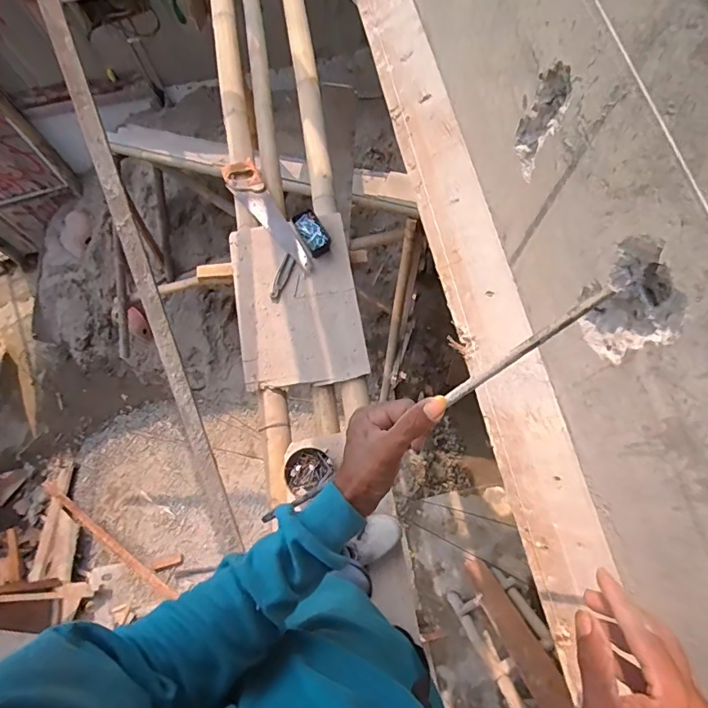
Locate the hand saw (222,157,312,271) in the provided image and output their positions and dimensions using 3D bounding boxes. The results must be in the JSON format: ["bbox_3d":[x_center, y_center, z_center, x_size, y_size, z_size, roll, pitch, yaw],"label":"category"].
[{"bbox_3d":[-0.293,-0.459,1.569,0.114,0.034,0.478,-29,73,-7],"label":"hand saw"}]

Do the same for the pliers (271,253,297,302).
[{"bbox_3d":[-0.231,-0.243,1.513,0.041,0.019,0.159,22,74,9],"label":"pliers"}]

